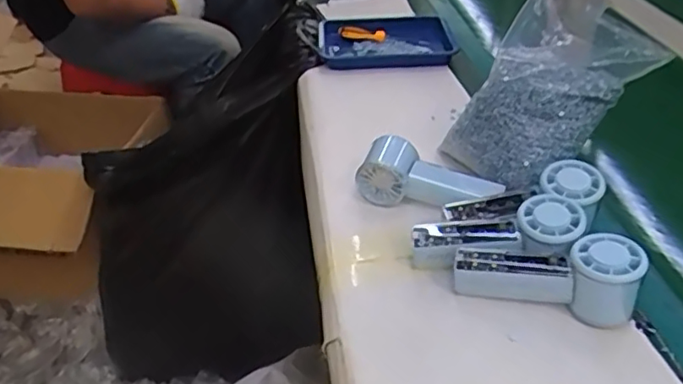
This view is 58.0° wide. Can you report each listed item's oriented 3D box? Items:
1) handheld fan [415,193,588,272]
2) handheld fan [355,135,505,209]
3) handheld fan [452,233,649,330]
[{"bbox_3d":[0.136,0.035,0.553,0.149,0.035,0.062,-12,34,15],"label":"handheld fan"},{"bbox_3d":[0.091,-0.015,0.646,0.143,0.057,0.052,7,37,13],"label":"handheld fan"},{"bbox_3d":[0.171,0.069,0.523,0.147,0.064,0.052,8,37,14],"label":"handheld fan"}]

